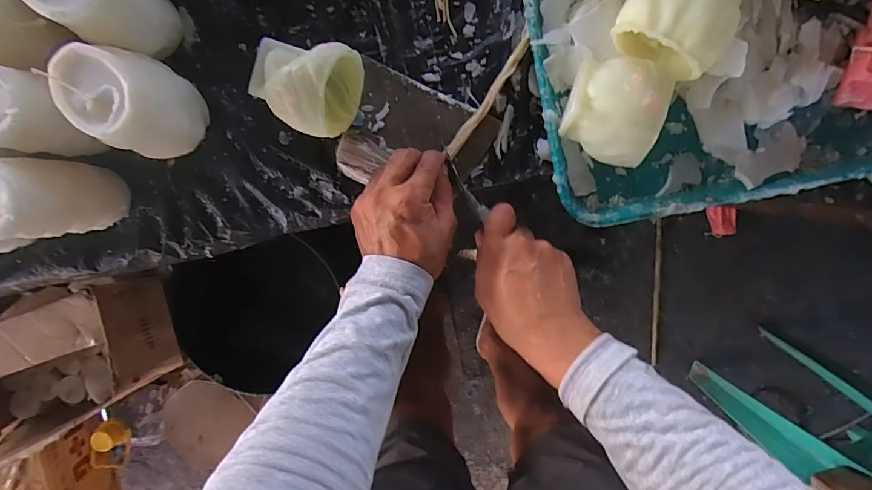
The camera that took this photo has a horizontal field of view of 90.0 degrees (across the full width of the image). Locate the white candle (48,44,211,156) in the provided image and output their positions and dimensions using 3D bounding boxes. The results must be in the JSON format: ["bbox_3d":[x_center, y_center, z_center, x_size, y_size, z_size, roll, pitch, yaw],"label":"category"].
[{"bbox_3d":[-0.238,-0.116,0.361,0.065,0.110,0.065,0,100,1],"label":"white candle"}]

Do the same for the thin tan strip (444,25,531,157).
[{"bbox_3d":[0.049,-0.136,0.399,0.011,0.009,0.126,33,104,-5],"label":"thin tan strip"}]

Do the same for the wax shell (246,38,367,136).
[{"bbox_3d":[-0.112,-0.139,0.381,0.085,0.074,0.074,18,100,-2],"label":"wax shell"}]

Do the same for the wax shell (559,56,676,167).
[{"bbox_3d":[0.149,-0.114,0.363,0.073,0.048,0.086,12,100,-1],"label":"wax shell"}]

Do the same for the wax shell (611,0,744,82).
[{"bbox_3d":[0.196,-0.185,0.348,0.082,0.057,0.080,31,99,-4],"label":"wax shell"}]

